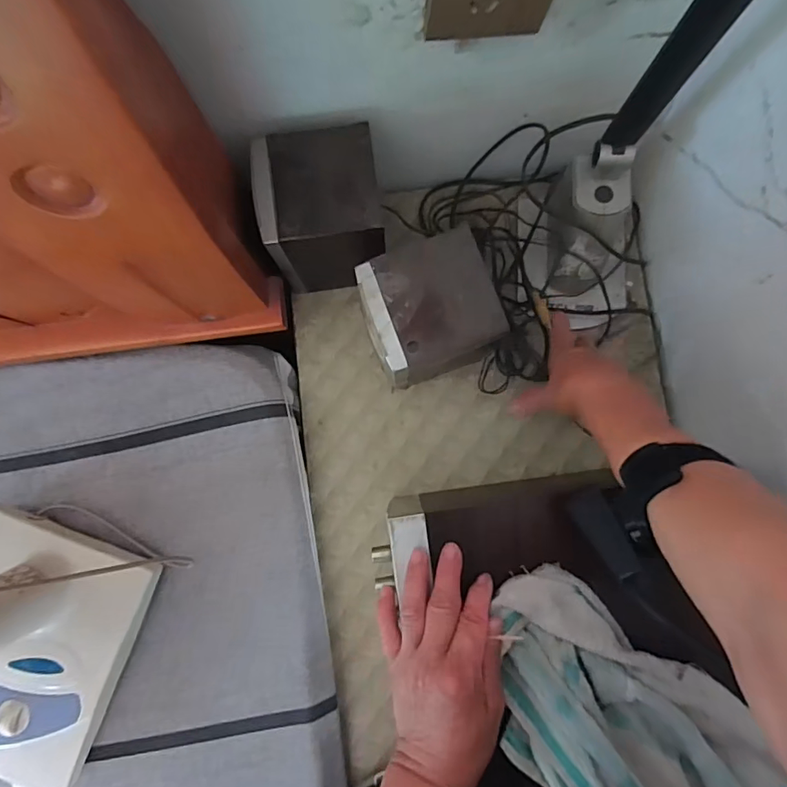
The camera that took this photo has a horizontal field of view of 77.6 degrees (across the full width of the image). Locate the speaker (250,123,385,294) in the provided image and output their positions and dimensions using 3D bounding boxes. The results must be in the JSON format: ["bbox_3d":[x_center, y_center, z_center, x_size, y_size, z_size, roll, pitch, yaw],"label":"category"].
[{"bbox_3d":[-0.066,-0.169,0.486,0.106,0.140,0.110,-8,85,0],"label":"speaker"}]

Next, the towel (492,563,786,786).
[{"bbox_3d":[0.150,0.229,0.340,0.206,0.033,0.128,36,86,3],"label":"towel"}]

